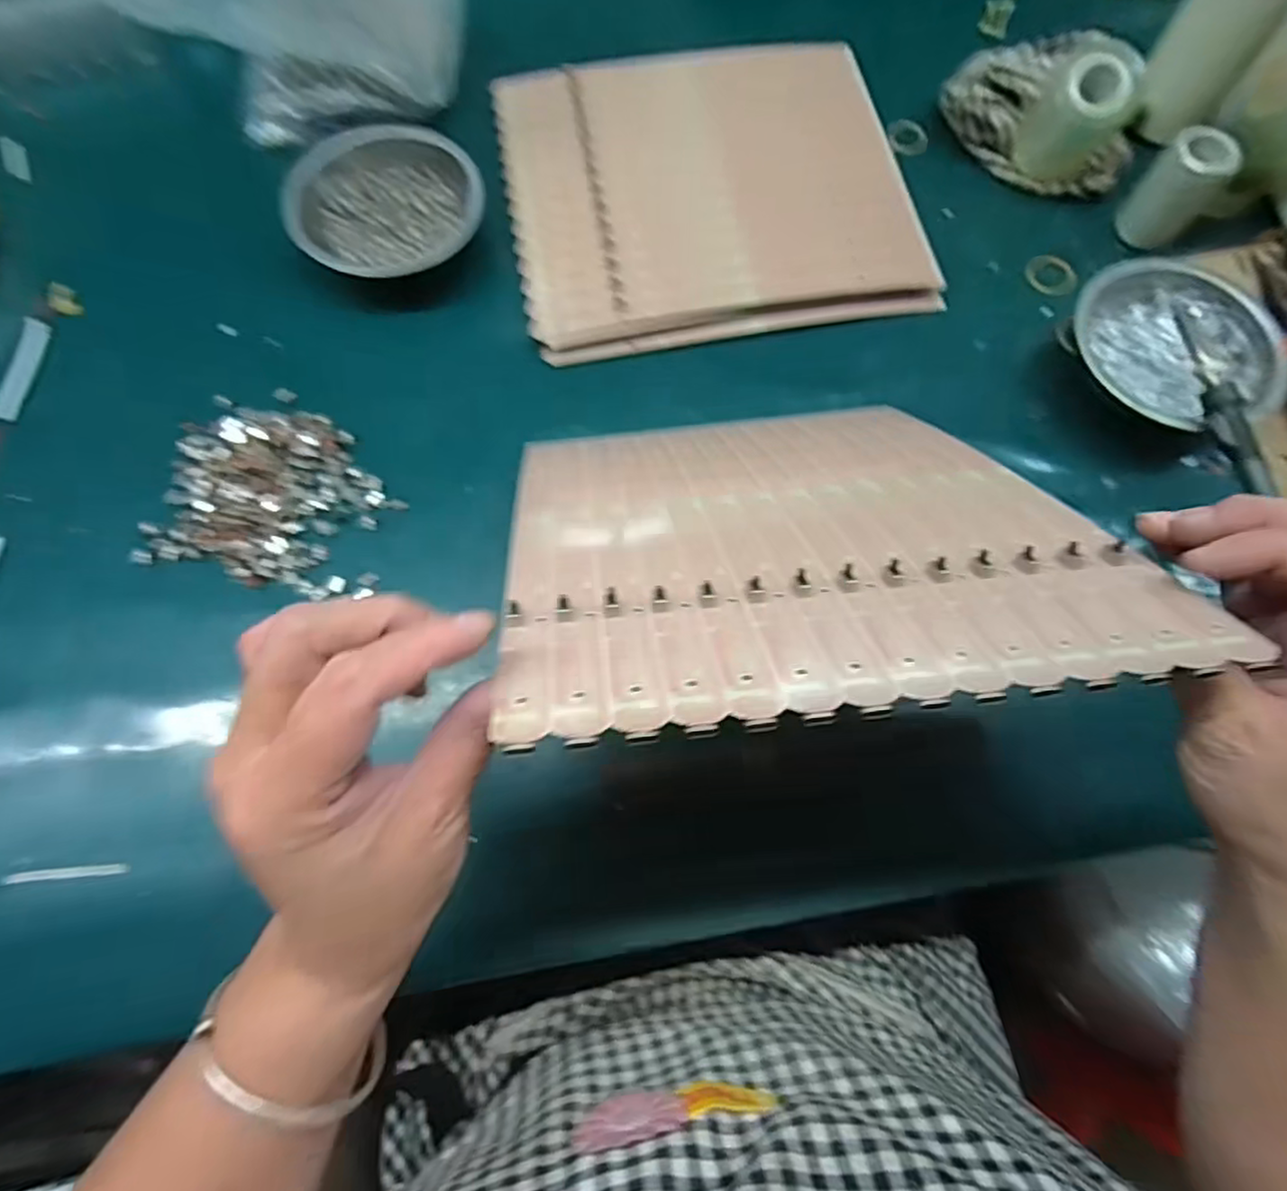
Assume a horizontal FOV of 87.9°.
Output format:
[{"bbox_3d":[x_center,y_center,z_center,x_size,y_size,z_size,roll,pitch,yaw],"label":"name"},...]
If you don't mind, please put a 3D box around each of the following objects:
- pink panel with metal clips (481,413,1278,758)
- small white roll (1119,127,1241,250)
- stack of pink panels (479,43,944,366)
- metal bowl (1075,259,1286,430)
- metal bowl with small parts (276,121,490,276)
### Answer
[{"bbox_3d":[0.061,-0.041,0.308,0.237,0.009,0.272,-6,32,-4],"label":"pink panel with metal clips"},{"bbox_3d":[0.366,-0.279,0.461,0.044,0.069,0.034,44,76,12],"label":"small white roll"},{"bbox_3d":[0.045,-0.299,0.486,0.278,0.031,0.245,-10,72,-5],"label":"stack of pink panels"},{"bbox_3d":[0.342,-0.157,0.441,0.115,0.044,0.117,1,72,-2],"label":"metal bowl"},{"bbox_3d":[-0.178,-0.278,0.463,0.128,0.036,0.106,-11,72,-6],"label":"metal bowl with small parts"}]

